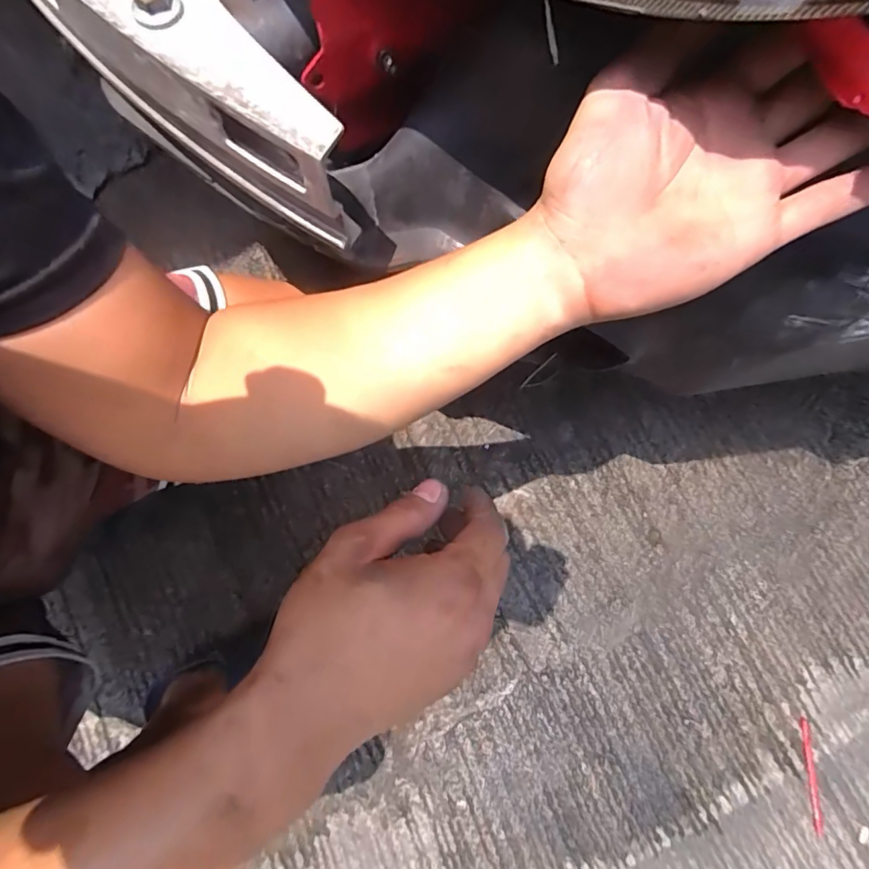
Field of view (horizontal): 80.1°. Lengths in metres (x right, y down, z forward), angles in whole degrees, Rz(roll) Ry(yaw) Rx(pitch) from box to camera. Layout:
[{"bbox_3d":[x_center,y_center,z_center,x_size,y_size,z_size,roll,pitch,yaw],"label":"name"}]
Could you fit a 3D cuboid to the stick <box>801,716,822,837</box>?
[{"bbox_3d":[0.447,0.403,0.611,0.011,0.004,0.119,2,75,2],"label":"stick"}]

